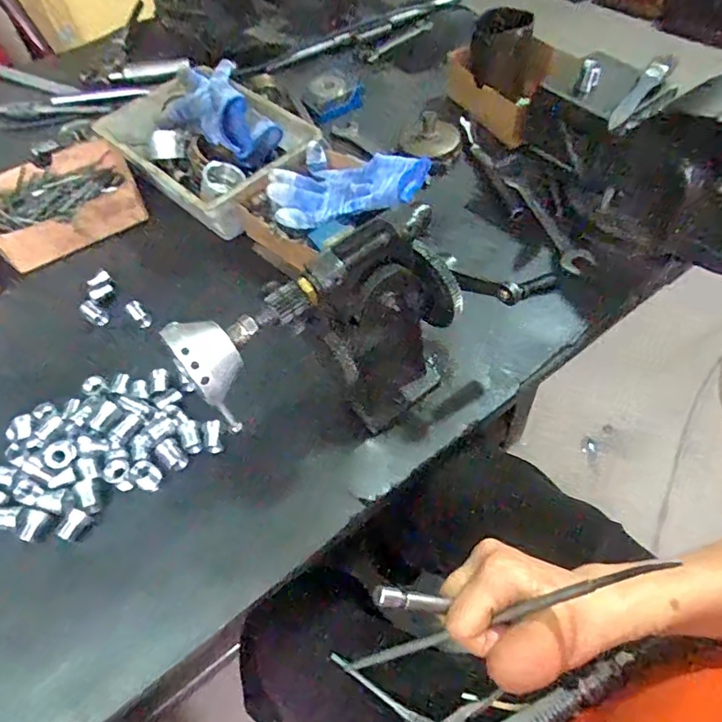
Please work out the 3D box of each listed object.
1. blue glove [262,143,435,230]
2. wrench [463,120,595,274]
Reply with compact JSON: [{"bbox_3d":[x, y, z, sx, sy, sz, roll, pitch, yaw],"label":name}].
[{"bbox_3d":[-0.014,-0.195,0.570,0.170,0.047,0.088,-2,55,18],"label":"blue glove"},{"bbox_3d":[0.186,-0.202,0.618,0.031,0.017,0.271,-17,55,-7],"label":"wrench"}]

